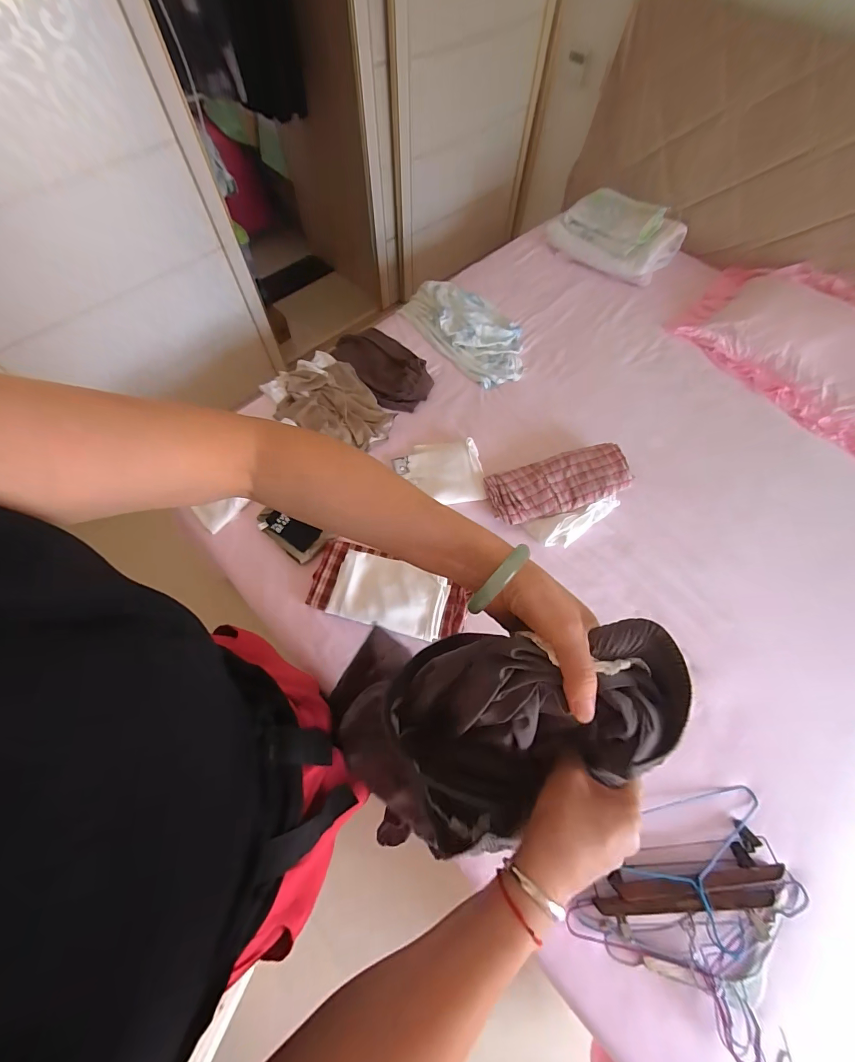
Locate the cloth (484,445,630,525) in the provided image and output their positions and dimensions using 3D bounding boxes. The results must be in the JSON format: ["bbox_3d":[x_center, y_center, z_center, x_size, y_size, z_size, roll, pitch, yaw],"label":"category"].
[{"bbox_3d":[0.334,-0.123,1.003,0.353,0.057,0.147,-14,66,-8],"label":"cloth"}]

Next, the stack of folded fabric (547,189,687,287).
[{"bbox_3d":[0.696,-1.106,1.450,0.427,0.139,0.336,34,69,14],"label":"stack of folded fabric"}]

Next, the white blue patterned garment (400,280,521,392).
[{"bbox_3d":[0.134,-0.668,1.283,0.276,0.052,0.487,-32,70,-15],"label":"white blue patterned garment"}]

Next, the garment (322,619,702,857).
[{"bbox_3d":[0.037,0.188,0.338,0.263,0.231,0.173,3,65,0],"label":"garment"}]

